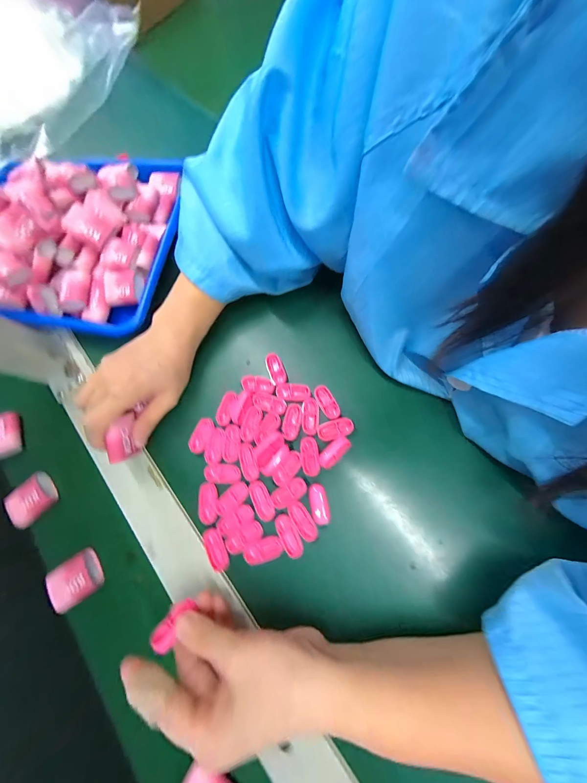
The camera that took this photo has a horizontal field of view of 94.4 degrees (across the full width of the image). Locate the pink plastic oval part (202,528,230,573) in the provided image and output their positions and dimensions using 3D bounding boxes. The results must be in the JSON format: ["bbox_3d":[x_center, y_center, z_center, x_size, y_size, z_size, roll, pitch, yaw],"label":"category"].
[{"bbox_3d":[-0.070,0.141,0.243,0.016,0.012,0.035,-28,75,-8],"label":"pink plastic oval part"}]

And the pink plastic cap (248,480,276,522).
[{"bbox_3d":[-0.029,0.098,0.246,0.017,0.004,0.035,-25,74,-7],"label":"pink plastic cap"}]

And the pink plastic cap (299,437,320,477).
[{"bbox_3d":[0.015,0.059,0.250,0.017,0.005,0.034,-6,73,-2],"label":"pink plastic cap"}]

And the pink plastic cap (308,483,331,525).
[{"bbox_3d":[0.023,0.098,0.238,0.015,0.006,0.033,-11,73,-3],"label":"pink plastic cap"}]

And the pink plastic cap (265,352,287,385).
[{"bbox_3d":[-0.018,-0.023,0.279,0.016,0.005,0.034,-17,74,-5],"label":"pink plastic cap"}]

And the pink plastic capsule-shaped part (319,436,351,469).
[{"bbox_3d":[0.037,0.054,0.246,0.015,0.007,0.033,43,78,12],"label":"pink plastic capsule-shaped part"}]

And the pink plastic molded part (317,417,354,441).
[{"bbox_3d":[0.039,0.035,0.253,0.033,0.005,0.017,-16,73,-4],"label":"pink plastic molded part"}]

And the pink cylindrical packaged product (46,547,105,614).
[{"bbox_3d":[-0.208,0.178,0.256,0.045,0.014,0.038,-33,76,-9],"label":"pink cylindrical packaged product"}]

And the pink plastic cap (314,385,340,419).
[{"bbox_3d":[0.032,0.010,0.261,0.015,0.004,0.034,-29,75,-8],"label":"pink plastic cap"}]

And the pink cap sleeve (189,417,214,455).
[{"bbox_3d":[-0.092,0.044,0.271,0.018,0.006,0.035,24,75,7],"label":"pink cap sleeve"}]

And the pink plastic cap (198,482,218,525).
[{"bbox_3d":[-0.080,0.104,0.254,0.019,0.006,0.036,-4,73,-1],"label":"pink plastic cap"}]

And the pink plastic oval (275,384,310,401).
[{"bbox_3d":[-0.001,0.001,0.270,0.034,0.005,0.017,2,73,1],"label":"pink plastic oval"}]

